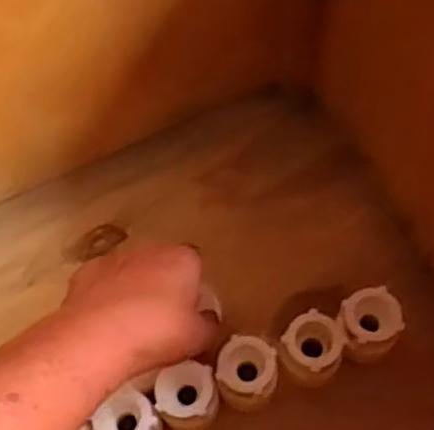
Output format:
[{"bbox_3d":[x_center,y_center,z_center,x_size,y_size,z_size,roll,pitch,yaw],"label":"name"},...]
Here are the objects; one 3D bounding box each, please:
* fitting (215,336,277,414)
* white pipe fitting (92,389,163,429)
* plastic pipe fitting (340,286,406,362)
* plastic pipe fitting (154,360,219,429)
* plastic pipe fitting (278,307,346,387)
[{"bbox_3d":[0.019,0.103,0.443,0.037,0.039,0.039,-1,62,2],"label":"fitting"},{"bbox_3d":[-0.055,0.136,0.432,0.040,0.042,0.044,-40,68,-17],"label":"white pipe fitting"},{"bbox_3d":[0.098,0.073,0.450,0.037,0.039,0.038,-1,62,2],"label":"plastic pipe fitting"},{"bbox_3d":[-0.018,0.117,0.436,0.038,0.033,0.039,-1,62,2],"label":"plastic pipe fitting"},{"bbox_3d":[0.061,0.090,0.446,0.039,0.039,0.040,-1,62,2],"label":"plastic pipe fitting"}]

